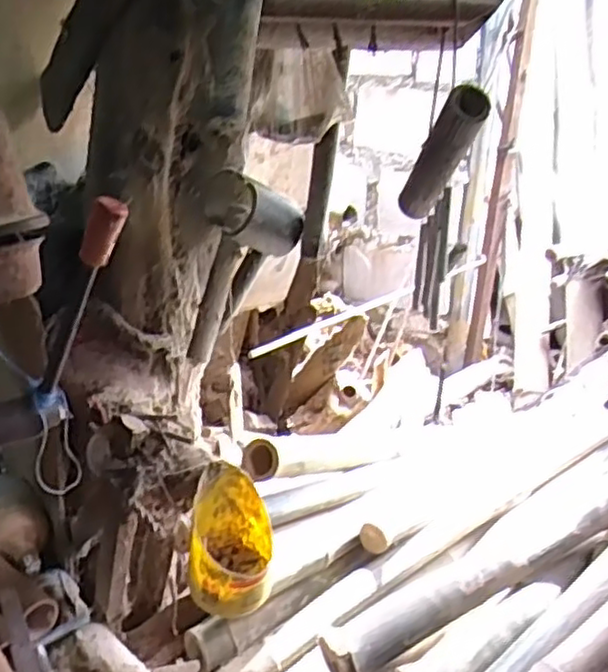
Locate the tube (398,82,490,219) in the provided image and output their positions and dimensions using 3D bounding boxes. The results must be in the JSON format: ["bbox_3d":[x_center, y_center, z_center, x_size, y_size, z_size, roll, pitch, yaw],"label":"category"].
[{"bbox_3d":[0.130,-0.167,0.670,0.033,0.166,0.036,-3,62,-14],"label":"tube"}]

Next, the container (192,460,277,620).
[{"bbox_3d":[-0.081,0.226,0.770,0.085,0.137,0.097,3,19,2],"label":"container"}]

